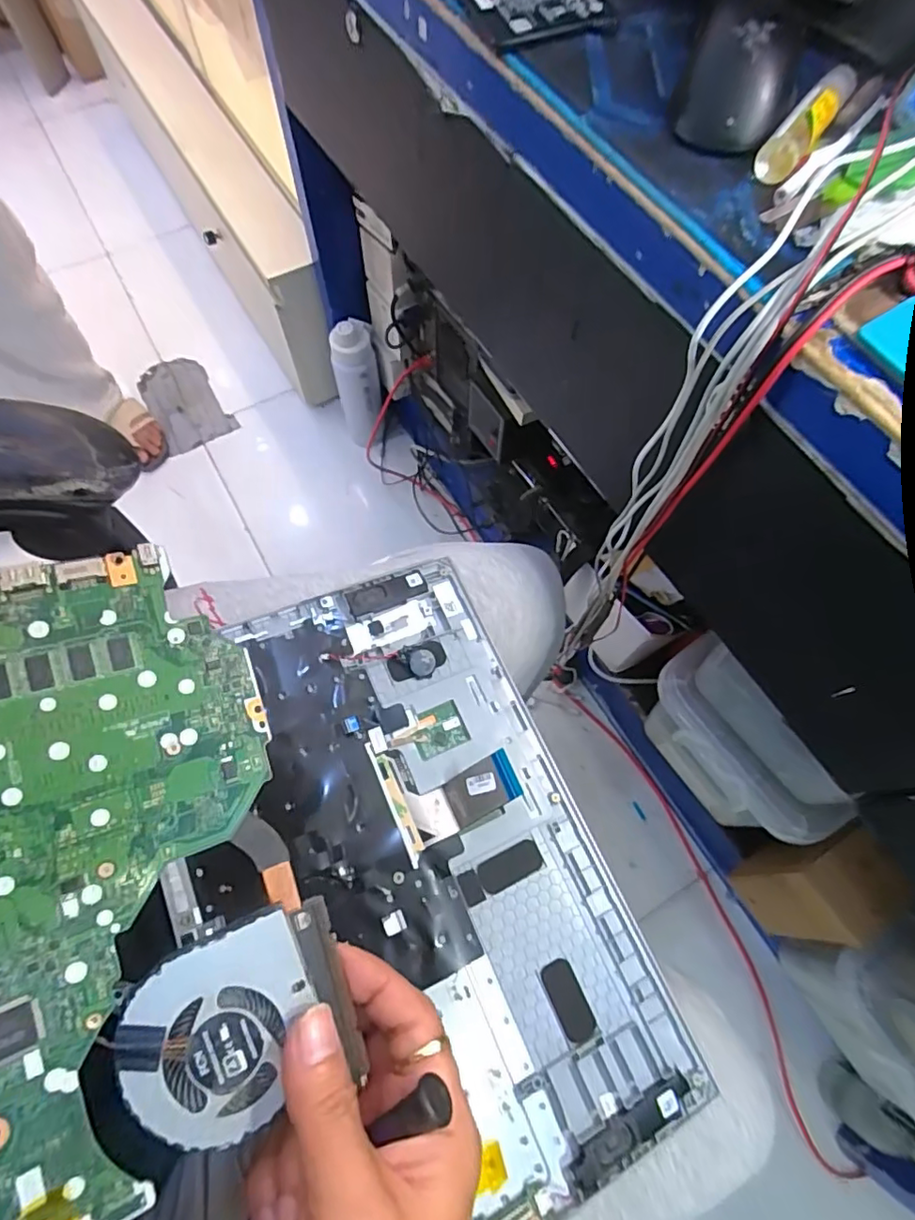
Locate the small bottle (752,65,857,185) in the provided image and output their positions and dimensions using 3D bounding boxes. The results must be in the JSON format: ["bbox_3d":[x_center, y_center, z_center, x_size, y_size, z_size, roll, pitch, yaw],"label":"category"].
[{"bbox_3d":[0.200,-0.277,0.325,0.020,0.021,0.096,35,71,12],"label":"small bottle"}]

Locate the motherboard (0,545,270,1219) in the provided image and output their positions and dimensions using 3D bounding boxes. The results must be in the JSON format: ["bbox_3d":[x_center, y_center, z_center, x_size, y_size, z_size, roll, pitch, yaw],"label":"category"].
[{"bbox_3d":[-0.128,0.091,0.217,0.115,0.013,0.222,-13,82,-26],"label":"motherboard"}]

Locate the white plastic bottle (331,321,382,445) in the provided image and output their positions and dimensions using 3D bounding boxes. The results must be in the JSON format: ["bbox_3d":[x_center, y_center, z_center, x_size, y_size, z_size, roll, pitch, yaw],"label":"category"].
[{"bbox_3d":[-0.189,-0.427,1.098,0.079,0.254,0.067,-11,69,-6],"label":"white plastic bottle"}]

